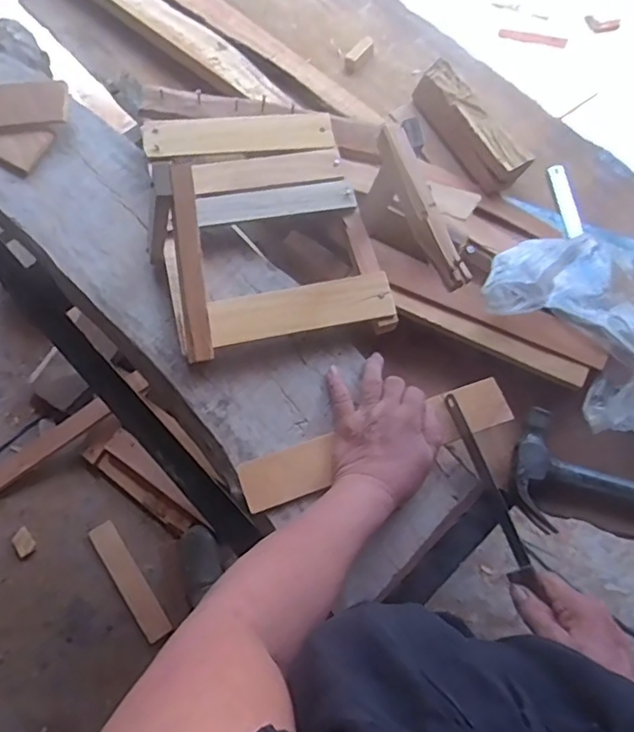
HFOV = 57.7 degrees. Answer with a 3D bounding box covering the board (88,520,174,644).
[{"bbox_3d":[-0.379,0.434,1.165,0.052,0.008,0.253,-34,76,-12],"label":"board"}]

